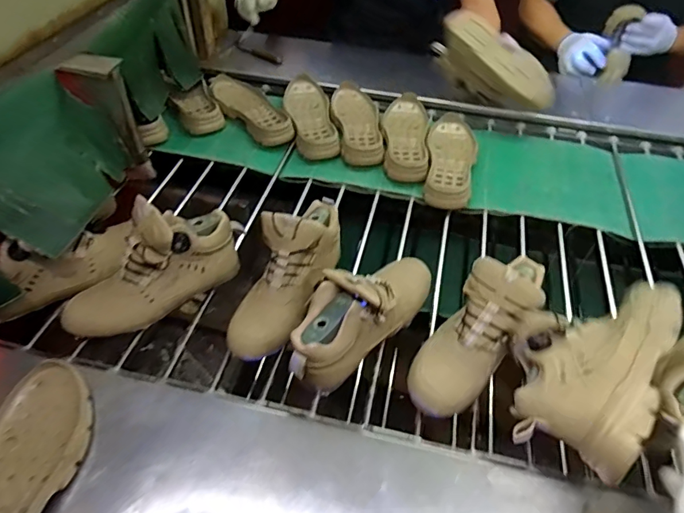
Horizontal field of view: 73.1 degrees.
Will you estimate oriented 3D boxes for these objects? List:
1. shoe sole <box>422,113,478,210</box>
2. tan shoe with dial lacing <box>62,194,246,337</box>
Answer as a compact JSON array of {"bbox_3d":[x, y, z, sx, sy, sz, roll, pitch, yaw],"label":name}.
[{"bbox_3d":[0.229,-0.212,0.973,0.103,0.034,0.298,12,49,7],"label":"shoe sole"},{"bbox_3d":[-0.271,0.010,0.662,0.263,0.135,0.086,-34,57,-27],"label":"tan shoe with dial lacing"}]

